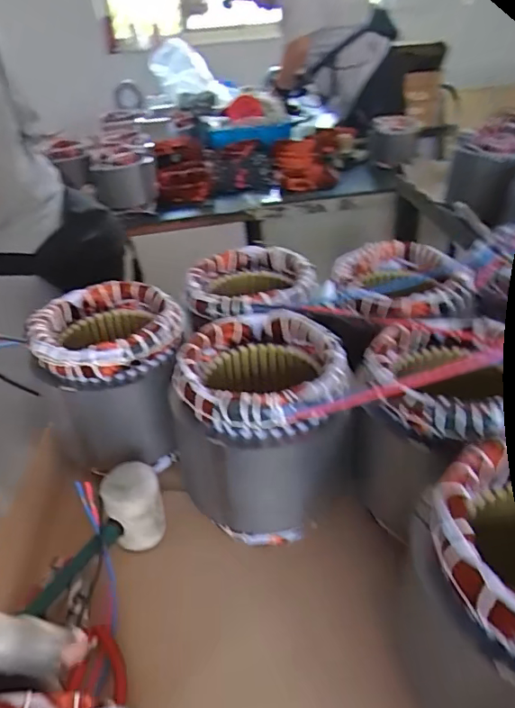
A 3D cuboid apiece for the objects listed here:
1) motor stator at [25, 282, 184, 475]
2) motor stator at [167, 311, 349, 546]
[{"bbox_3d":[-0.145,0.020,0.519,0.139,0.138,0.133,-10,35,-12],"label":"motor stator"},{"bbox_3d":[0.003,0.064,0.455,0.138,0.151,0.133,-2,34,1],"label":"motor stator"}]

